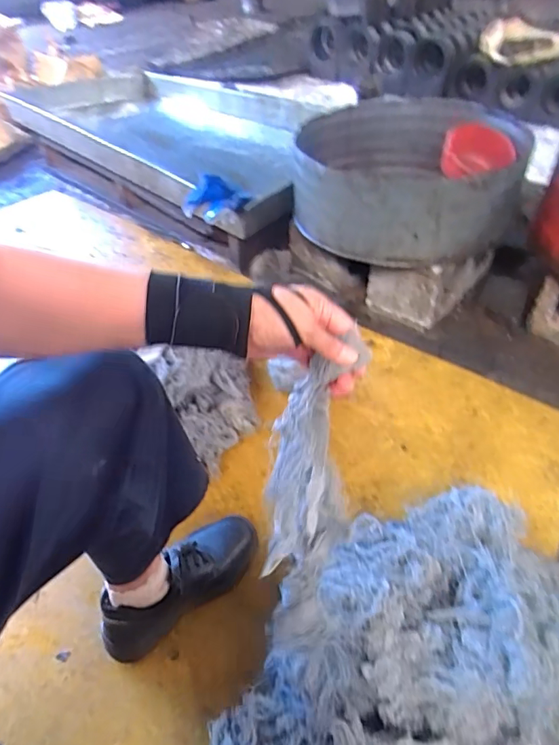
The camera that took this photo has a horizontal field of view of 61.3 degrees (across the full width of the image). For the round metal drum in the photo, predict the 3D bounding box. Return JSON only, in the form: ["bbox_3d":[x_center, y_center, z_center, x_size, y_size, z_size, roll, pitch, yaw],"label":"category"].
[{"bbox_3d":[0.313,-0.498,1.209,0.530,0.205,0.541,4,44,6],"label":"round metal drum"}]

